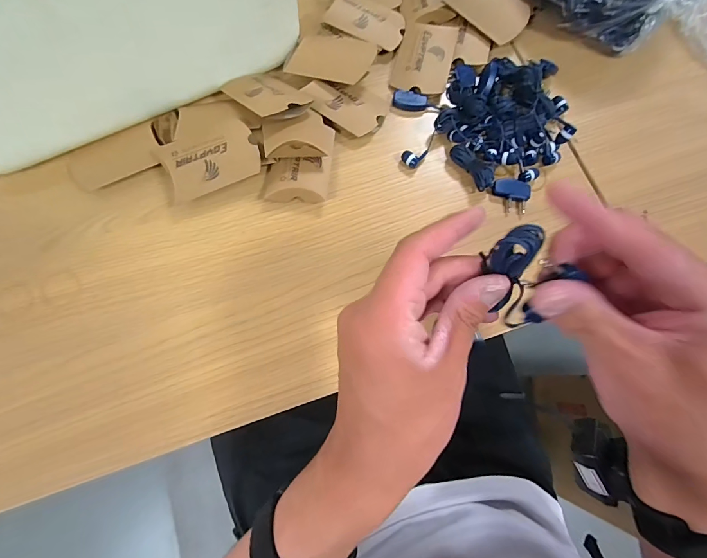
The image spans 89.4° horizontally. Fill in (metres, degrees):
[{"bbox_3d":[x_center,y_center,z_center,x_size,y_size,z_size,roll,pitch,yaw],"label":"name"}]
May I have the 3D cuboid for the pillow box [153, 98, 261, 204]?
[{"bbox_3d":[-0.137,-0.124,0.335,0.083,0.024,0.091,-20,76,-7],"label":"pillow box"}]

